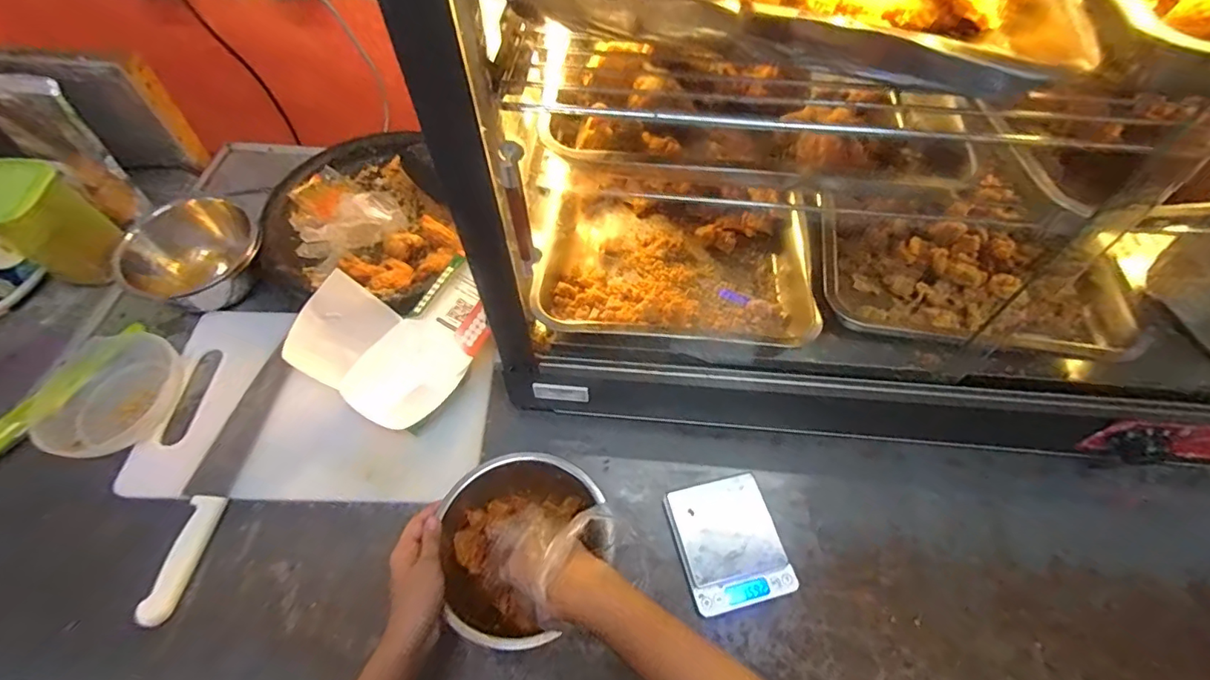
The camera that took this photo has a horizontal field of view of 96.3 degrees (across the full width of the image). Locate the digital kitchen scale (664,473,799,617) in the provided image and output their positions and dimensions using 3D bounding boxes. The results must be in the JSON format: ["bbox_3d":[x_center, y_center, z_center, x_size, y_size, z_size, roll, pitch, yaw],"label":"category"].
[{"bbox_3d":[0.130,0.211,0.571,0.103,0.018,0.125,-13,58,-6],"label":"digital kitchen scale"}]

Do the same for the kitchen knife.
[{"bbox_3d":[-0.439,0.155,0.614,0.054,0.022,0.294,6,58,6],"label":"kitchen knife"}]

